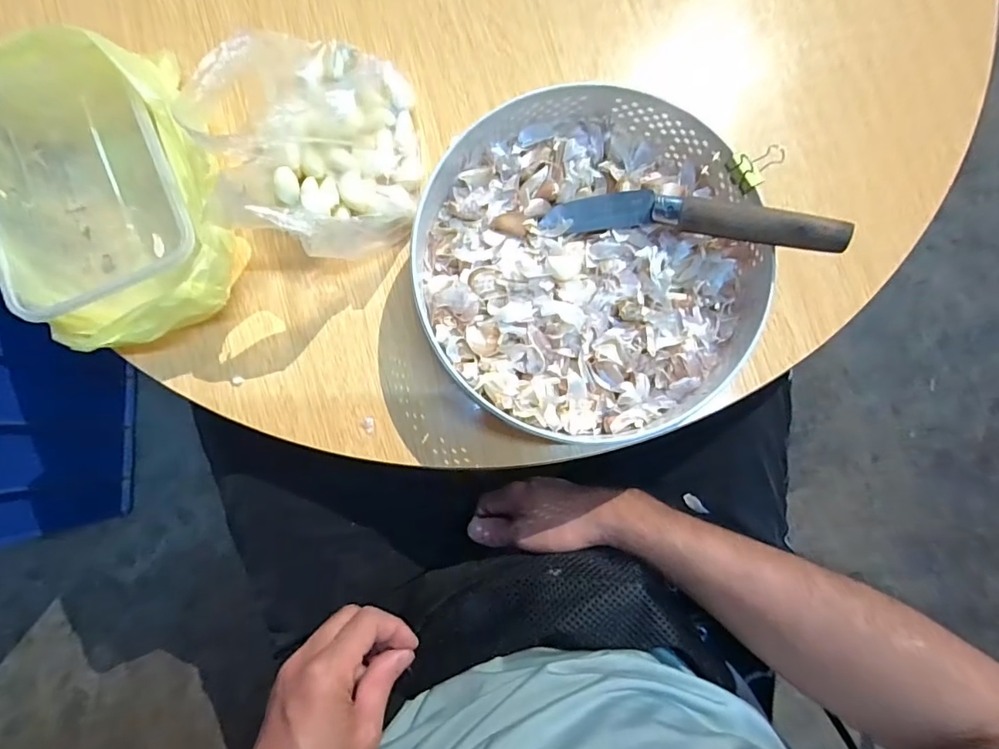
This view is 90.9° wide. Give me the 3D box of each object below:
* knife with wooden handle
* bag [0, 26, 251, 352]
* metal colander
[{"bbox_3d":[0.119,-0.102,0.322,0.185,0.018,0.036,15,84,29],"label":"knife with wooden handle"},{"bbox_3d":[-0.269,-0.118,0.337,0.134,0.080,0.194,-23,85,-2],"label":"bag"},{"bbox_3d":[0.059,-0.074,0.344,0.222,0.071,0.231,0,84,0],"label":"metal colander"}]

